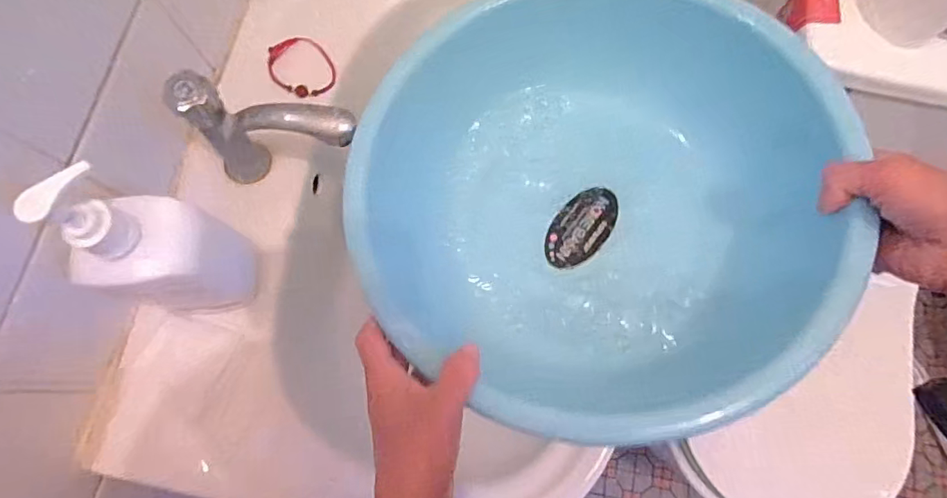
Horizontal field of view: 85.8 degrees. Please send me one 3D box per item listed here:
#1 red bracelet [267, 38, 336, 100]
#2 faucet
[{"bbox_3d":[-0.169,-0.178,0.500,0.056,0.008,0.070,-35,78,-7],"label":"red bracelet"},{"bbox_3d":[-0.158,-0.089,0.416,0.130,0.128,0.038,8,76,3],"label":"faucet"}]

